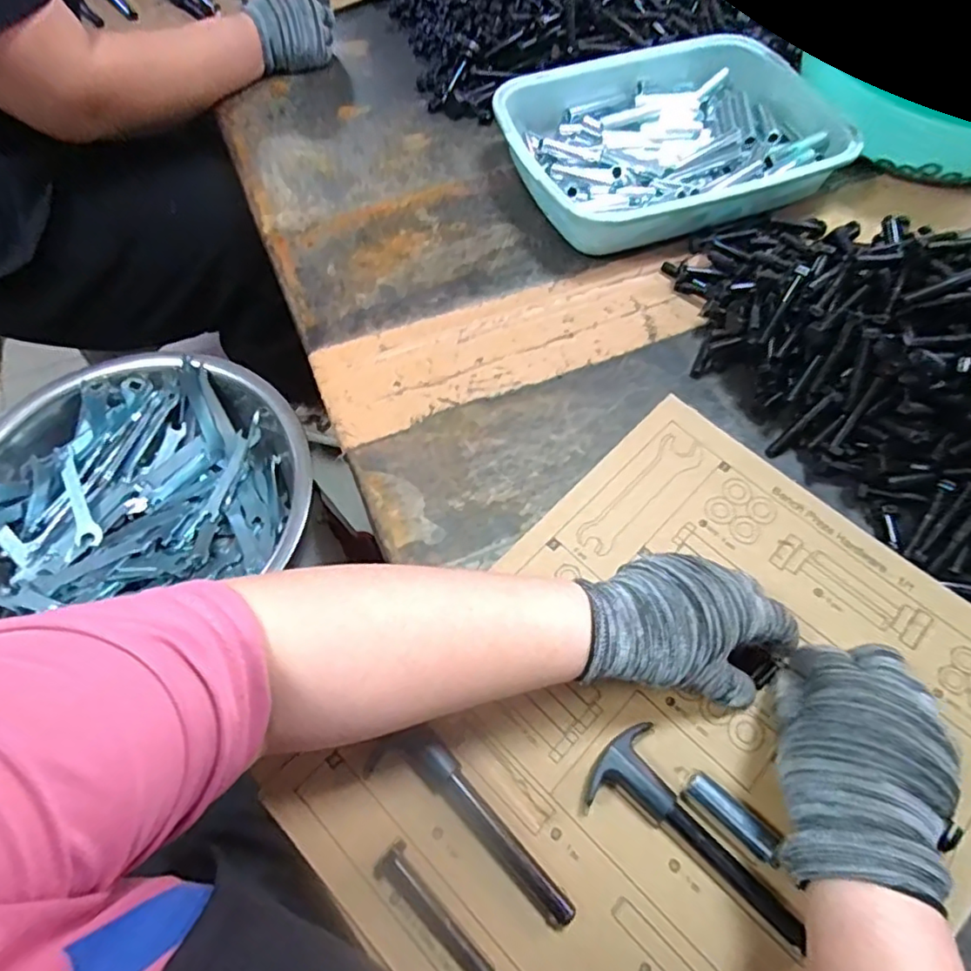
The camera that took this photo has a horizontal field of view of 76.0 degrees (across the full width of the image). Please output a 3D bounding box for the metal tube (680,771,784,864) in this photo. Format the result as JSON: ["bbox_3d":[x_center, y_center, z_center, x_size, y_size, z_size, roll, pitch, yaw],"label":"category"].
[{"bbox_3d":[0.129,0.175,0.330,0.047,0.018,0.019,35,67,18],"label":"metal tube"}]

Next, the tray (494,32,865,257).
[{"bbox_3d":[0.185,-0.356,0.636,0.330,0.054,0.234,-18,62,-9],"label":"tray"}]

